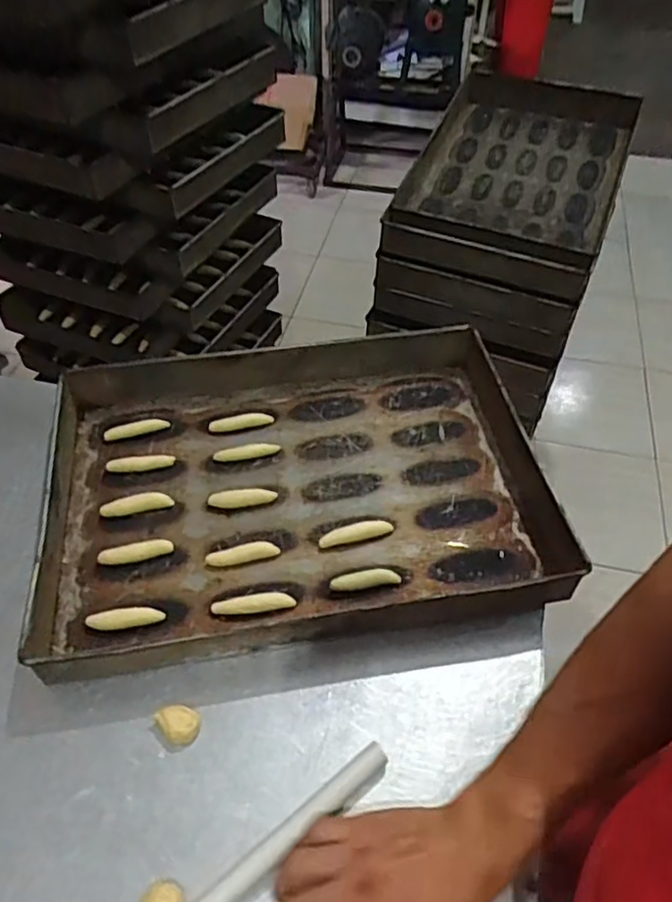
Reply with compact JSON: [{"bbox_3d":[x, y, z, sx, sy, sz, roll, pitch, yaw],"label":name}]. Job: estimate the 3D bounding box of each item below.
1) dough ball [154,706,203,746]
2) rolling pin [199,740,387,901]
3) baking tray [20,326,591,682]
[{"bbox_3d":[-0.131,0.230,0.552,0.029,0.015,0.037,-37,59,-28],"label":"dough ball"},{"bbox_3d":[-0.065,0.313,0.477,0.266,0.020,0.021,-32,57,-26],"label":"rolling pin"},{"bbox_3d":[-0.044,0.024,0.703,0.515,0.059,0.371,-6,49,-6],"label":"baking tray"}]

